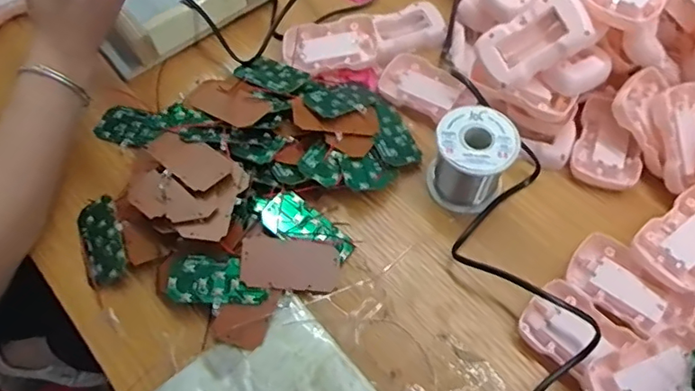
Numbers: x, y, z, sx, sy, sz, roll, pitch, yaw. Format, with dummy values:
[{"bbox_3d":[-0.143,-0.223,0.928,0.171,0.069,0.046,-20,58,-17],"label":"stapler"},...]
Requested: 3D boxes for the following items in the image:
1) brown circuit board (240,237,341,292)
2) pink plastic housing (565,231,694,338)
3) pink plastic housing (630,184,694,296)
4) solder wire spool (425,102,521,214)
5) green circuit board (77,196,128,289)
[{"bbox_3d":[-0.043,0.053,0.427,0.074,0.004,0.038,6,65,-9],"label":"brown circuit board"},{"bbox_3d":[0.207,0.069,0.410,0.086,0.011,0.050,39,68,21],"label":"pink plastic housing"},{"bbox_3d":[0.256,0.032,0.413,0.083,0.013,0.054,-33,65,-16],"label":"pink plastic housing"},{"bbox_3d":[0.099,-0.030,0.441,0.060,0.058,0.061,16,62,10],"label":"solder wire spool"},{"bbox_3d":[-0.195,0.036,0.440,0.034,0.009,0.075,-20,62,-10],"label":"green circuit board"}]

